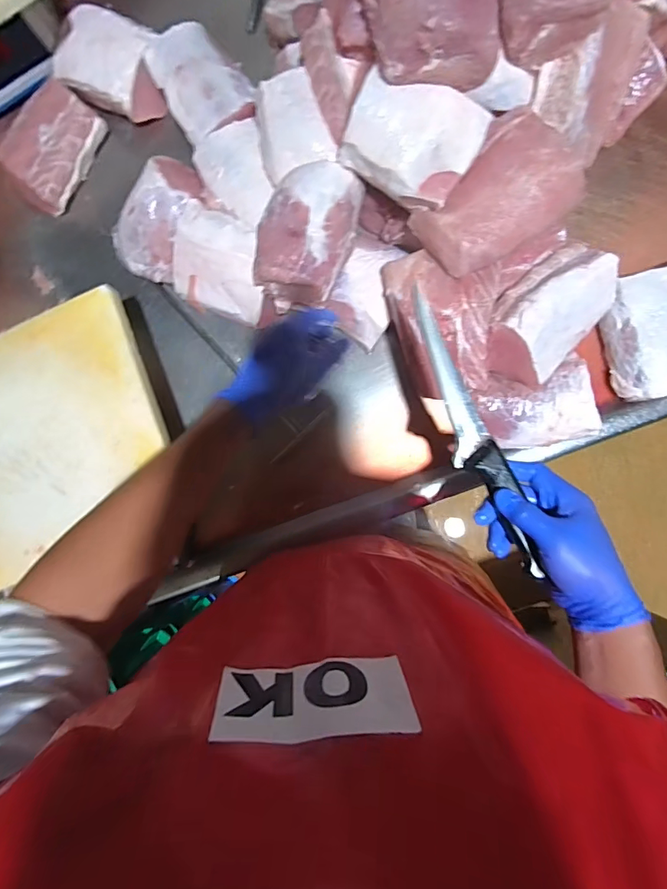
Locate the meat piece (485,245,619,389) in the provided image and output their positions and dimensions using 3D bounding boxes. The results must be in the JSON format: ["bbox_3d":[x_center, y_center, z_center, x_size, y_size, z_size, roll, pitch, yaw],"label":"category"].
[{"bbox_3d":[0.264,-0.158,0.573,0.106,0.071,0.172,45,93,8],"label":"meat piece"}]

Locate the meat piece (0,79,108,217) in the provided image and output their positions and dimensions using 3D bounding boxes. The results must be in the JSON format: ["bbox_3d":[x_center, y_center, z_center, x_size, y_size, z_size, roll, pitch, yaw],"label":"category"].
[{"bbox_3d":[-0.430,-0.448,0.710,0.118,0.064,0.164,34,91,9],"label":"meat piece"}]

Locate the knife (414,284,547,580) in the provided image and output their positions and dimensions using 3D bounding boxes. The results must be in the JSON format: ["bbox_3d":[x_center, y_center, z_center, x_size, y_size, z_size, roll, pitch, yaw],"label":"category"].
[{"bbox_3d":[0.130,-0.016,0.455,0.038,0.016,0.295,-21,78,6],"label":"knife"}]

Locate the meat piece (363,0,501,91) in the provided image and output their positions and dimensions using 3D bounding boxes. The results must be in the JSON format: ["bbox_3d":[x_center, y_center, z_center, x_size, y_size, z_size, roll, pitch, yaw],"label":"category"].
[{"bbox_3d":[0.102,-0.462,0.483,0.133,0.077,0.140,-11,84,7],"label":"meat piece"}]

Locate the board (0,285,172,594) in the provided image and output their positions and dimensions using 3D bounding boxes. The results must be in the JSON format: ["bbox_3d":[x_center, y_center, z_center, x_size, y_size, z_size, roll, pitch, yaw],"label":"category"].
[{"bbox_3d":[-0.390,0.008,0.576,0.367,0.022,0.286,-23,83,6],"label":"board"}]

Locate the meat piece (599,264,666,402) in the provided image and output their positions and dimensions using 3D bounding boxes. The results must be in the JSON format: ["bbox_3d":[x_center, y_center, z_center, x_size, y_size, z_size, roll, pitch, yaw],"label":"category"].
[{"bbox_3d":[0.410,-0.140,0.580,0.124,0.041,0.156,-14,84,7],"label":"meat piece"}]

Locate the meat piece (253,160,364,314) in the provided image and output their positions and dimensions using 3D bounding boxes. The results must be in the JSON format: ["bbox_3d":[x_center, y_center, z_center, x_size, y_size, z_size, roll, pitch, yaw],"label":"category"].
[{"bbox_3d":[-0.038,-0.270,0.596,0.114,0.068,0.171,21,89,9],"label":"meat piece"}]

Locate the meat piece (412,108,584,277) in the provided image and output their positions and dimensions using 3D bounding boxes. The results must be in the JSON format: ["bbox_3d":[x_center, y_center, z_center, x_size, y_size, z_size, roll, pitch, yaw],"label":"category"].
[{"bbox_3d":[0.185,-0.278,0.530,0.175,0.057,0.124,-42,82,3],"label":"meat piece"}]

